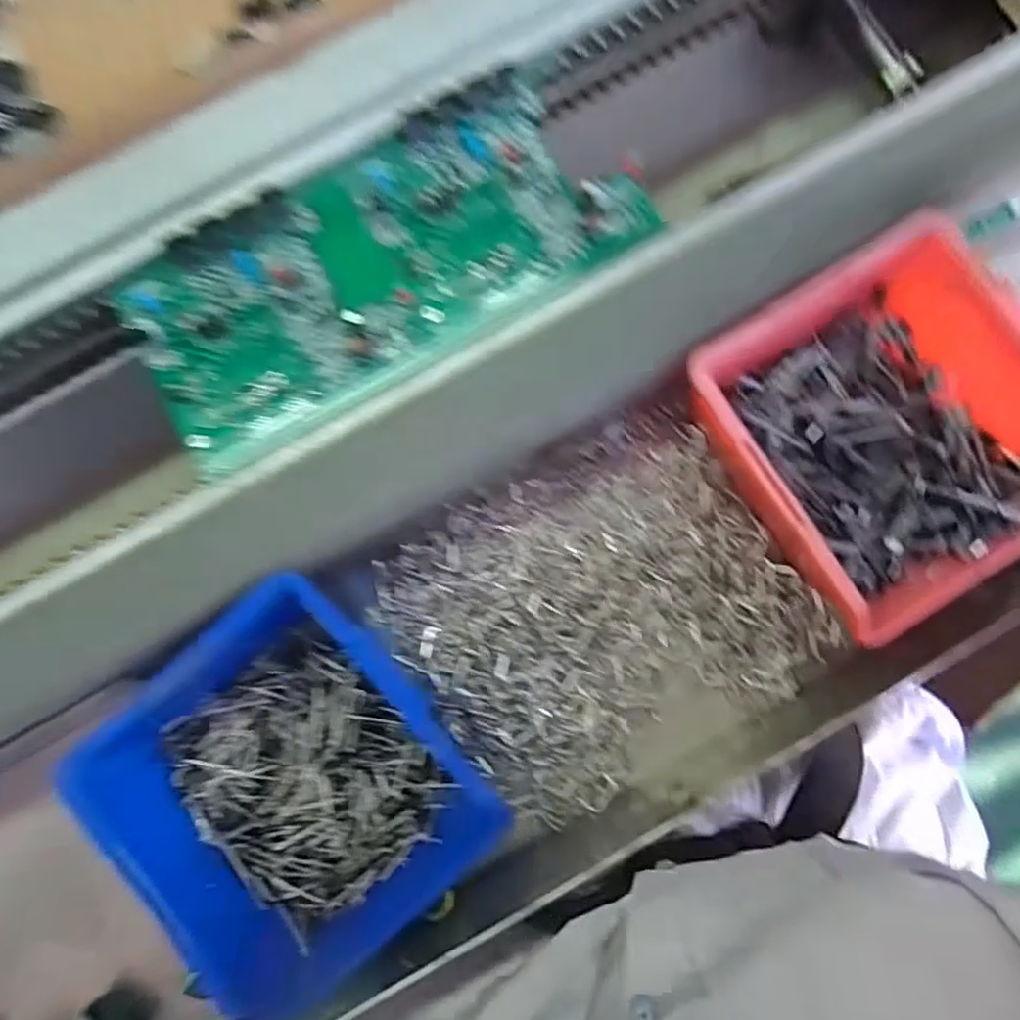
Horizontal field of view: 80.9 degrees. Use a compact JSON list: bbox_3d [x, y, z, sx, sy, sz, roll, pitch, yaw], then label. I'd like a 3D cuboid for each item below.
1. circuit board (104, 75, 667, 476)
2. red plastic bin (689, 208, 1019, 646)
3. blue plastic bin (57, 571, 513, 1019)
[{"bbox_3d":[-0.053,-0.105,0.249,0.208,0.013,0.091,-29,80,-1],"label":"circuit board"},{"bbox_3d":[0.150,-0.026,0.249,0.125,0.062,0.130,-32,80,-2],"label":"red plastic bin"},{"bbox_3d":[-0.083,0.110,0.238,0.117,0.059,0.136,-36,80,-3],"label":"blue plastic bin"}]

